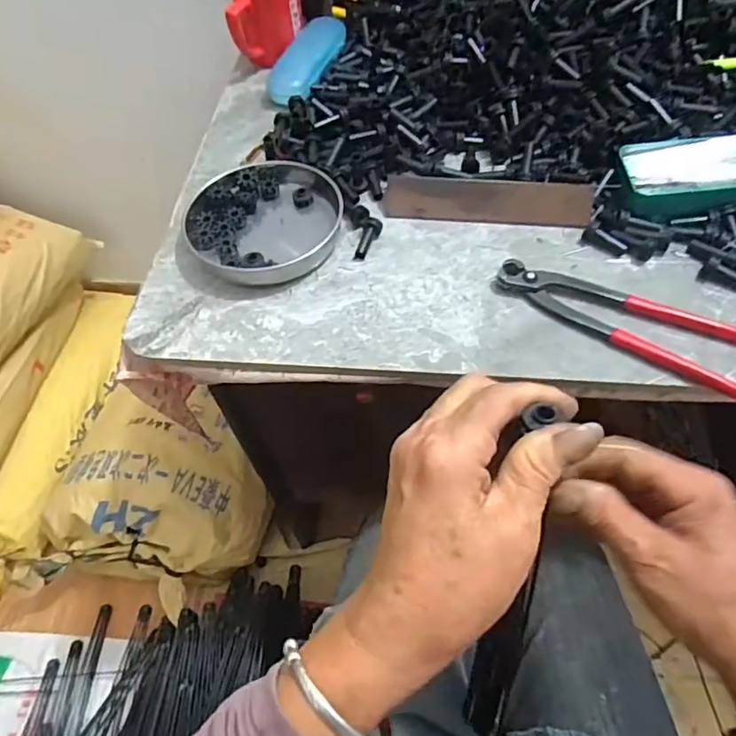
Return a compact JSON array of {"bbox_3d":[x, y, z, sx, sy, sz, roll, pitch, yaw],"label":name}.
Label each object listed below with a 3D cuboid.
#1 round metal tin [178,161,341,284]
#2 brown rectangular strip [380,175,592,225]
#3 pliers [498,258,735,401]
[{"bbox_3d":[-0.093,-0.137,0.505,0.136,0.028,0.130,-2,57,3],"label":"round metal tin"},{"bbox_3d":[0.106,-0.151,0.500,0.180,0.017,0.043,4,57,7],"label":"brown rectangular strip"},{"bbox_3d":[0.197,-0.043,0.432,0.190,0.014,0.061,30,64,22],"label":"pliers"}]

